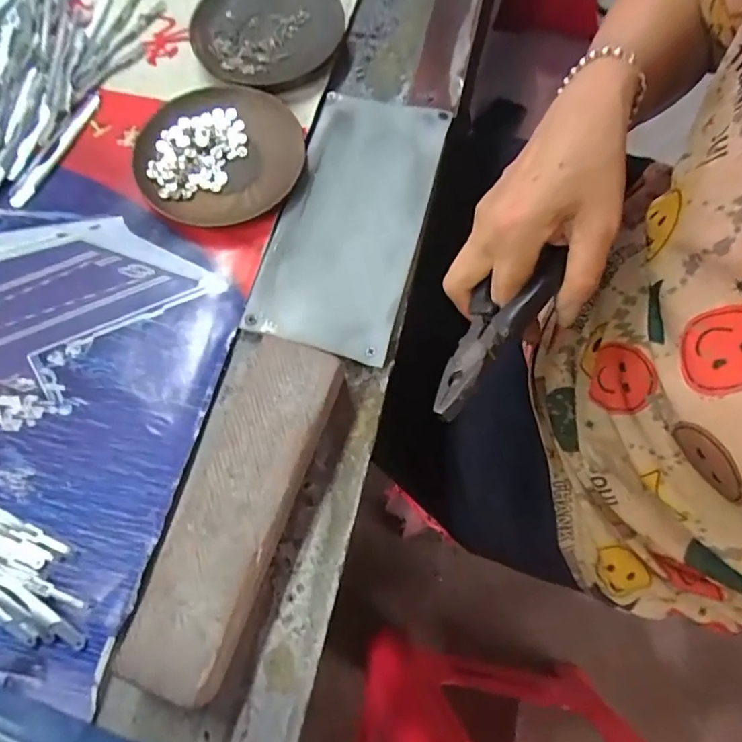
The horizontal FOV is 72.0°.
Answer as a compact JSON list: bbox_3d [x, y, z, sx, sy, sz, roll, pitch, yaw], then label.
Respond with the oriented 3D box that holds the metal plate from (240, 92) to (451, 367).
[{"bbox_3d":[-0.012,-0.108,0.346,0.091,0.008,0.198,14,73,5],"label":"metal plate"}]

